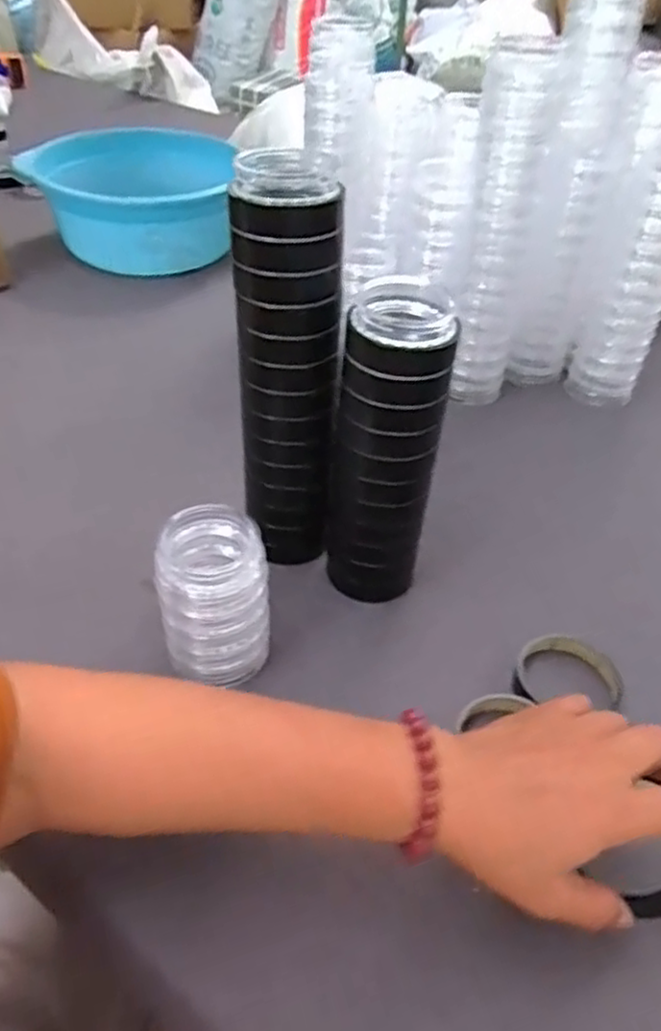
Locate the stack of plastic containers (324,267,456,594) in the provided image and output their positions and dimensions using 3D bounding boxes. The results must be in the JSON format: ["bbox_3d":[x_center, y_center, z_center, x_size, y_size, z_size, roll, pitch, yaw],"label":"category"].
[{"bbox_3d":[0.039,-0.040,0.502,0.065,0.231,0.077,8,44,4],"label":"stack of plastic containers"}]

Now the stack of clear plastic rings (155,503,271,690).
[{"bbox_3d":[-0.076,0.060,0.469,0.068,0.113,0.069,-10,45,-14],"label":"stack of clear plastic rings"}]

